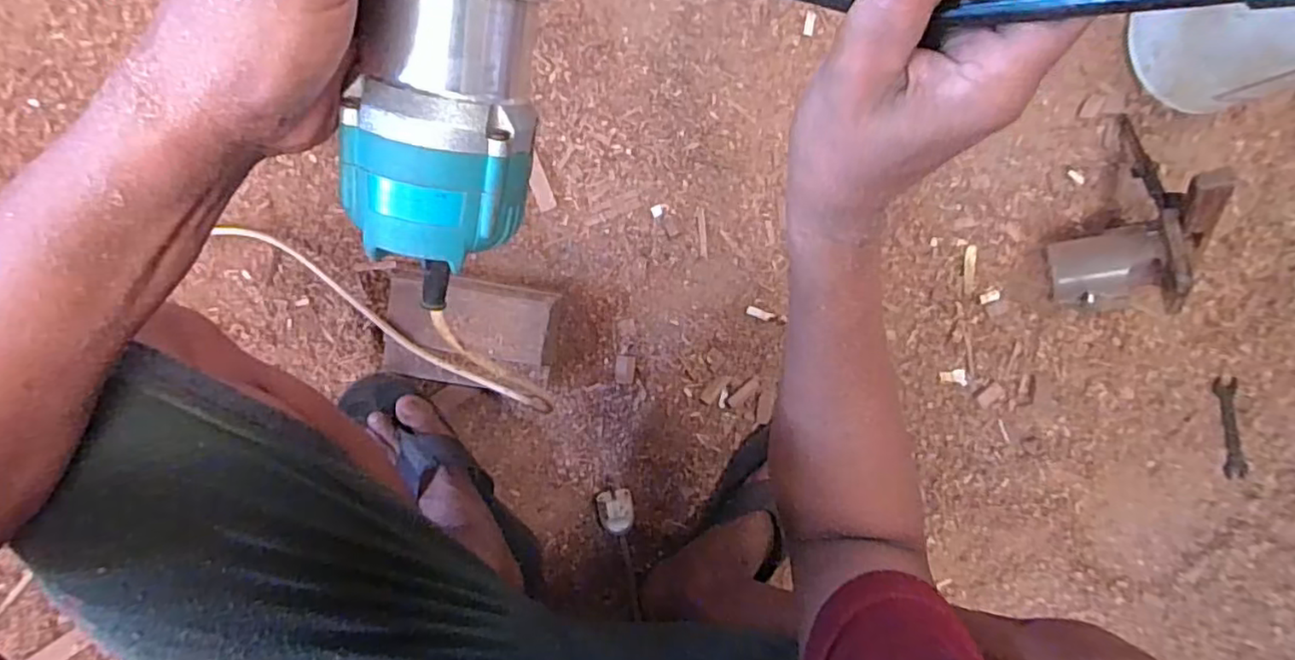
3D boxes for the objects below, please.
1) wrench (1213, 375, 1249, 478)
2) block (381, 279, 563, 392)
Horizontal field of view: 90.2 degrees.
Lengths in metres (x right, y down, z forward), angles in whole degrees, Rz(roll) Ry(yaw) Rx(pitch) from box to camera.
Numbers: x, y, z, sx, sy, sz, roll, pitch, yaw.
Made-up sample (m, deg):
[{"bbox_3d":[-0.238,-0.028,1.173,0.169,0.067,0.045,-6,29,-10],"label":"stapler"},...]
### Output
[{"bbox_3d":[0.697,0.117,0.772,0.032,0.009,0.125,-13,94,-6],"label":"wrench"},{"bbox_3d":[-0.175,0.003,0.646,0.163,0.054,0.105,9,93,-5],"label":"block"}]

